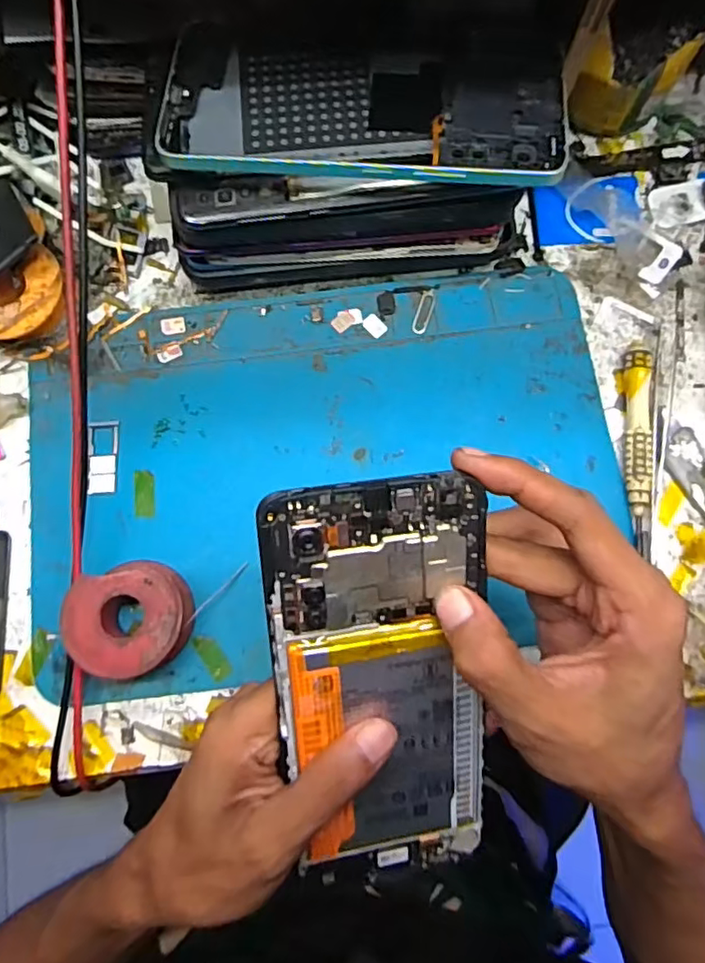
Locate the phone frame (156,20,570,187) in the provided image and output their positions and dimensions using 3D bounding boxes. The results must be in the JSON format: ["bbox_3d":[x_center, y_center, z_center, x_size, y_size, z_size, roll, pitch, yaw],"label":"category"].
[{"bbox_3d":[0.005,-0.159,0.250,0.166,0.014,0.071,6,78,1],"label":"phone frame"}]

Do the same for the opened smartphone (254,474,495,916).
[{"bbox_3d":[0.015,0.084,0.209,0.072,0.010,0.175,-9,108,-2],"label":"opened smartphone"}]

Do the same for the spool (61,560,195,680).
[{"bbox_3d":[-0.102,0.064,0.272,0.050,0.029,0.047,0,78,0],"label":"spool"}]

